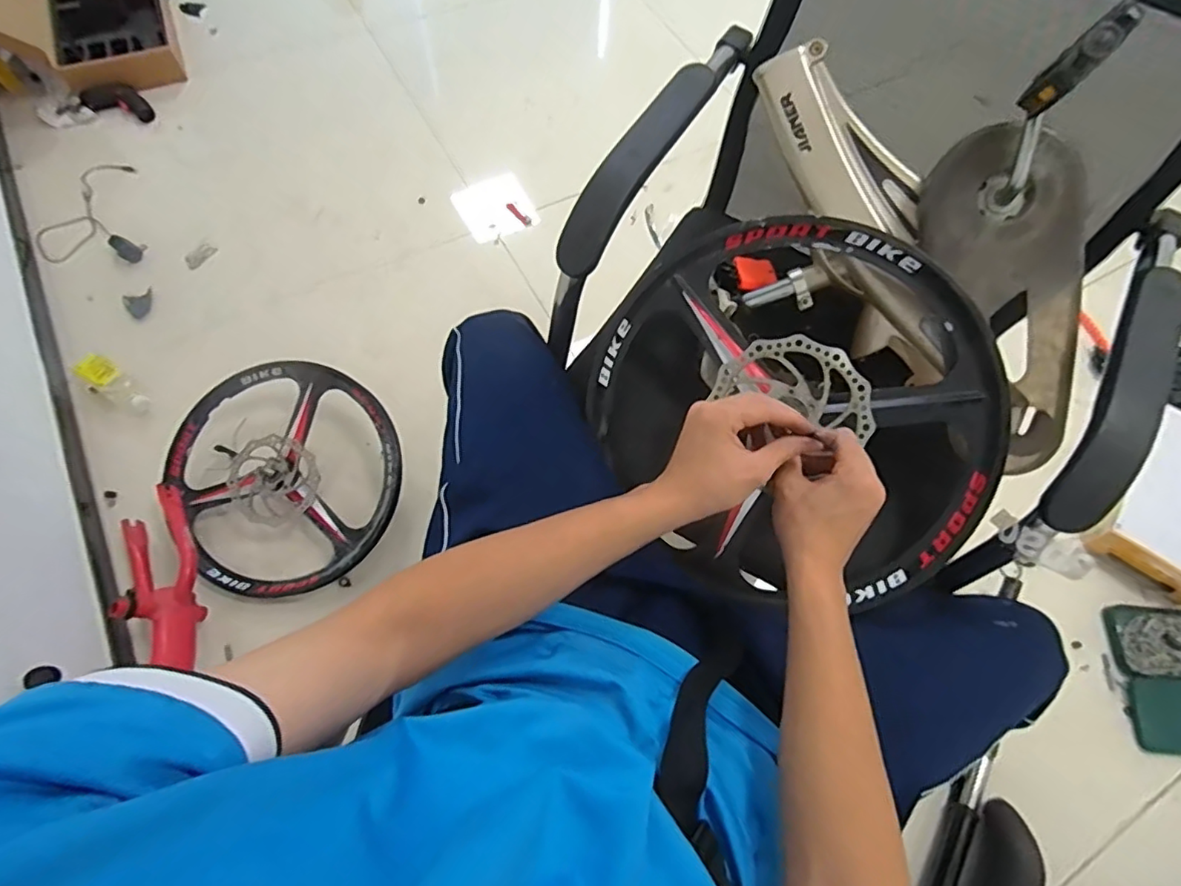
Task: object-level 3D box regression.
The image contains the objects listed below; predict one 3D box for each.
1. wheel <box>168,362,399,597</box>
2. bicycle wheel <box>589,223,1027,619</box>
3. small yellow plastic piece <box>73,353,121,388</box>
[{"bbox_3d":[-0.540,0.053,1.026,0.390,0.057,0.424,0,84,0],"label":"wheel"},{"bbox_3d":[0.208,-0.031,0.588,0.375,0.064,0.399,0,91,13],"label":"bicycle wheel"},{"bbox_3d":[-0.919,-0.135,1.082,0.047,0.043,0.050,32,68,9],"label":"small yellow plastic piece"}]

